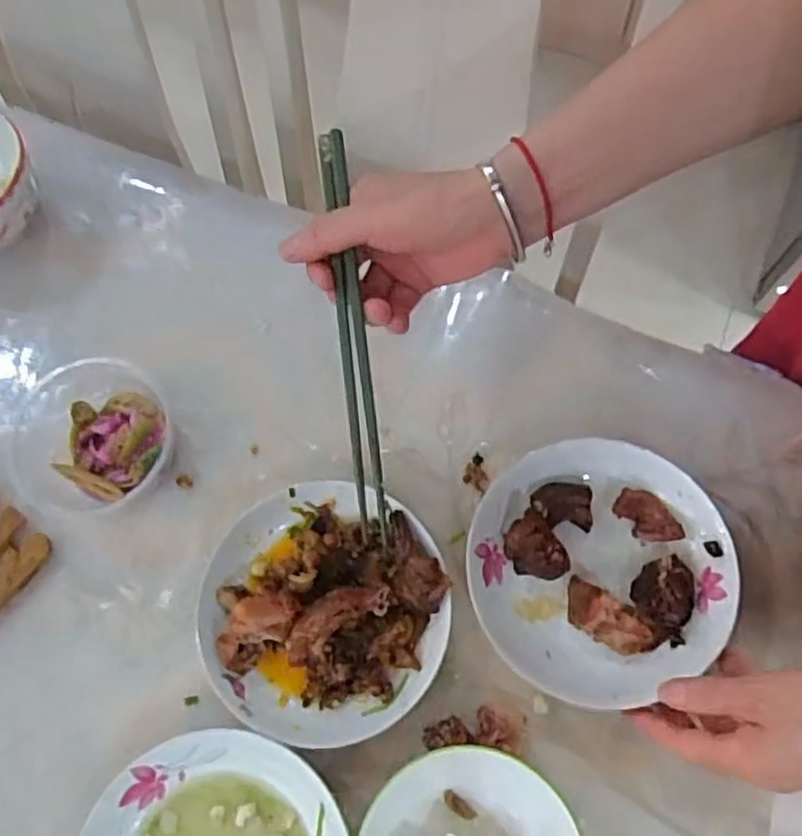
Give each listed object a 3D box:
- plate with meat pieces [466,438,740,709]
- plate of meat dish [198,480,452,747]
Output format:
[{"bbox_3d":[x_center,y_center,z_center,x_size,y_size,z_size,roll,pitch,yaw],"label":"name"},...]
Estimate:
[{"bbox_3d":[0.133,0.099,0.474,0.167,0.033,0.165,-1,71,2],"label":"plate with meat pieces"},{"bbox_3d":[-0.051,0.124,0.469,0.159,0.045,0.159,-1,71,2],"label":"plate of meat dish"}]

